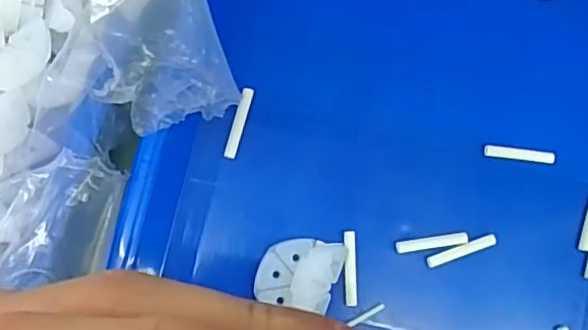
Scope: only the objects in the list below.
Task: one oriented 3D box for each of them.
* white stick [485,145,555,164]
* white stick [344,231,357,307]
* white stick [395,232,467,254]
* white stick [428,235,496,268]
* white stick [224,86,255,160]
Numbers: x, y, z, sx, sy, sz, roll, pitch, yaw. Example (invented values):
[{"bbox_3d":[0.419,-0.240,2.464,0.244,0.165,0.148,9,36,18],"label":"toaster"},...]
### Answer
[{"bbox_3d":[0.109,-0.005,0.298,0.033,0.004,0.006,6,81,-4],"label":"white stick"},{"bbox_3d":[0.026,0.047,0.281,0.005,0.004,0.033,0,82,-5],"label":"white stick"},{"bbox_3d":[0.064,0.036,0.286,0.034,0.004,0.006,-8,83,-6],"label":"white stick"},{"bbox_3d":[0.078,0.040,0.287,0.034,0.004,0.005,-19,84,-7],"label":"white stick"},{"bbox_3d":[-0.025,-0.020,0.287,0.006,0.004,0.033,16,81,-2],"label":"white stick"}]

